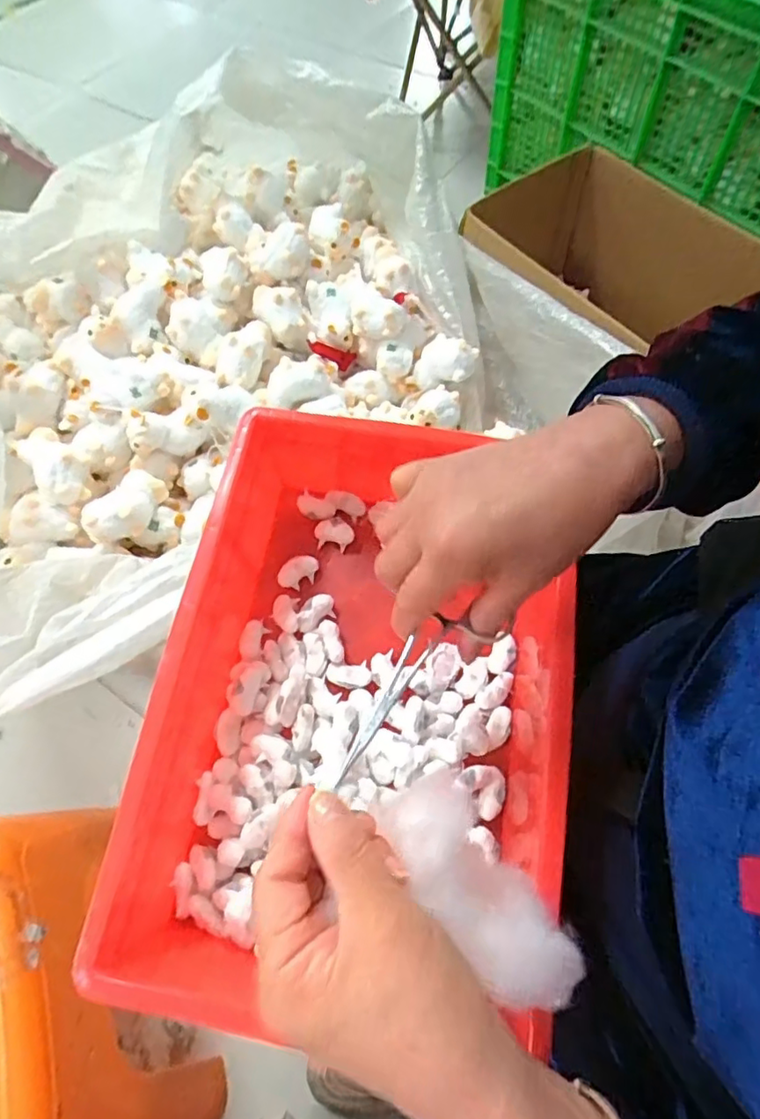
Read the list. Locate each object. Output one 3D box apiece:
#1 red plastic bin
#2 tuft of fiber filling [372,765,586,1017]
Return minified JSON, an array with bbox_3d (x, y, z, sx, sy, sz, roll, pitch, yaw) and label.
[{"bbox_3d":[-0.012,0.083,0.388,0.254,0.115,0.353,4,63,5],"label":"red plastic bin"},{"bbox_3d":[0.045,0.149,0.264,0.046,0.027,0.106,-39,82,-16],"label":"tuft of fiber filling"}]

